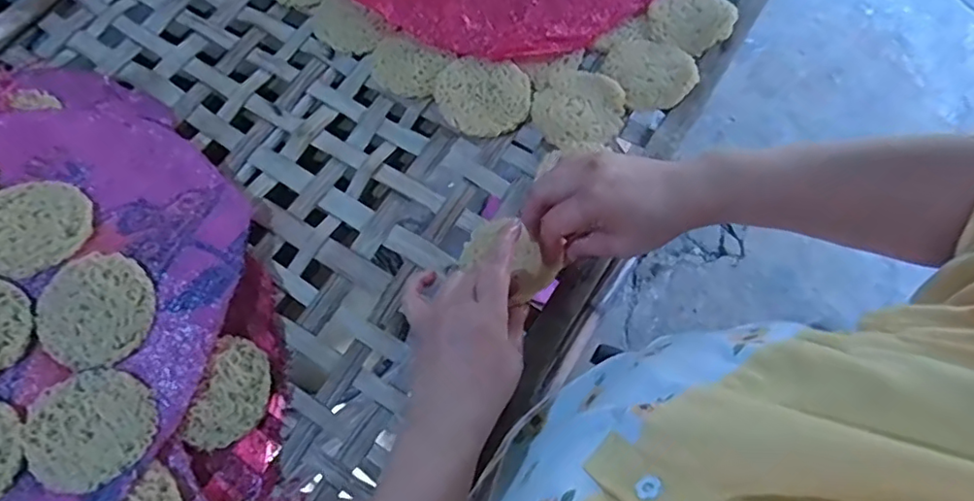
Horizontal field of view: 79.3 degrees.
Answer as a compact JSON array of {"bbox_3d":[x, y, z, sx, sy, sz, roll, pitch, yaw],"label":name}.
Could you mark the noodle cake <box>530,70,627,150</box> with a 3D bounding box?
[{"bbox_3d":[0.079,-0.123,0.507,0.080,0.011,0.070,-3,69,0],"label":"noodle cake"}]

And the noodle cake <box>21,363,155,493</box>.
[{"bbox_3d":[-0.269,0.122,0.401,0.079,0.017,0.076,0,69,1],"label":"noodle cake"}]

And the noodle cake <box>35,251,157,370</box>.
[{"bbox_3d":[-0.281,0.042,0.423,0.077,0.013,0.077,0,69,1],"label":"noodle cake"}]

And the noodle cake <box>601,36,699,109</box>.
[{"bbox_3d":[0.145,-0.159,0.516,0.070,0.010,0.075,0,69,1],"label":"noodle cake"}]

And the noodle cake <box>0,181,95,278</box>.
[{"bbox_3d":[-0.342,-0.019,0.440,0.076,0.020,0.076,-1,69,2],"label":"noodle cake"}]

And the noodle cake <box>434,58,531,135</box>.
[{"bbox_3d":[-0.004,-0.134,0.508,0.081,0.007,0.073,7,69,4],"label":"noodle cake"}]

